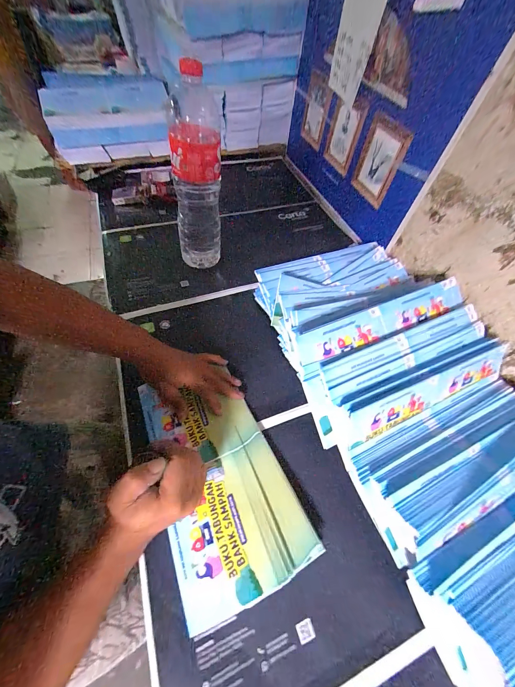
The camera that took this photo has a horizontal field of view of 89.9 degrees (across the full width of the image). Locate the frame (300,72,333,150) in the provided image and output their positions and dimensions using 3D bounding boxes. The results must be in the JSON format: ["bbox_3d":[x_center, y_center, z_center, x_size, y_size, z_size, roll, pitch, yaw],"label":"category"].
[{"bbox_3d":[0.162,-0.647,0.725,0.022,0.148,0.137,-11,62,-11],"label":"frame"}]

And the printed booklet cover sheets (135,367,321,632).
[{"bbox_3d":[-0.056,0.167,0.356,0.159,0.027,0.286,-20,61,-16],"label":"printed booklet cover sheets"}]

